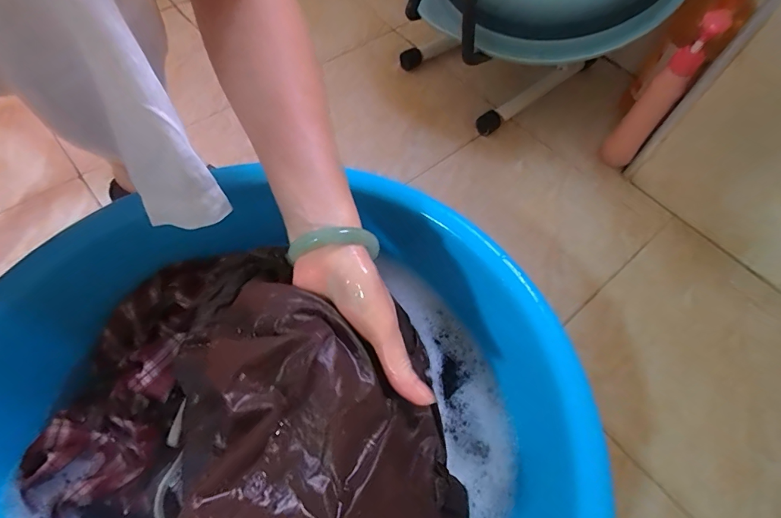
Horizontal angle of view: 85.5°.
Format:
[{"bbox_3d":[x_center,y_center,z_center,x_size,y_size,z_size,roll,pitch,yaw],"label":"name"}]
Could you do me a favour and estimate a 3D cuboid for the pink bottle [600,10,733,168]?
[{"bbox_3d":[0.386,-0.235,0.613,0.050,0.229,0.045,37,65,17],"label":"pink bottle"}]

